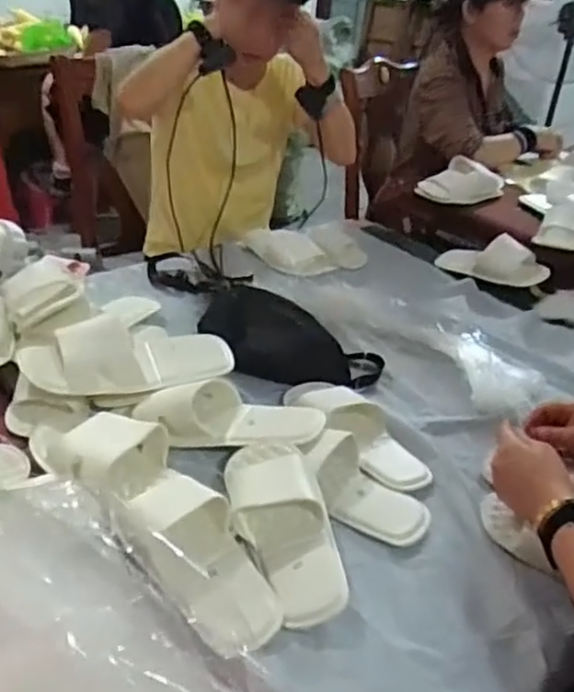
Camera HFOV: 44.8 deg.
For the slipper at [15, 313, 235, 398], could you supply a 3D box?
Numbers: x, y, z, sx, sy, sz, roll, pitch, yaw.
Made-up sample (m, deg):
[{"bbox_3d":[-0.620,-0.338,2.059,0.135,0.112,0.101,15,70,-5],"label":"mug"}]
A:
[{"bbox_3d":[-0.206,0.009,0.914,0.269,0.067,0.099,-3,31,-16],"label":"slipper"}]

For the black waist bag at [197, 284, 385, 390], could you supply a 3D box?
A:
[{"bbox_3d":[-0.007,-0.009,1.039,0.289,0.090,0.110,20,32,22],"label":"black waist bag"}]

